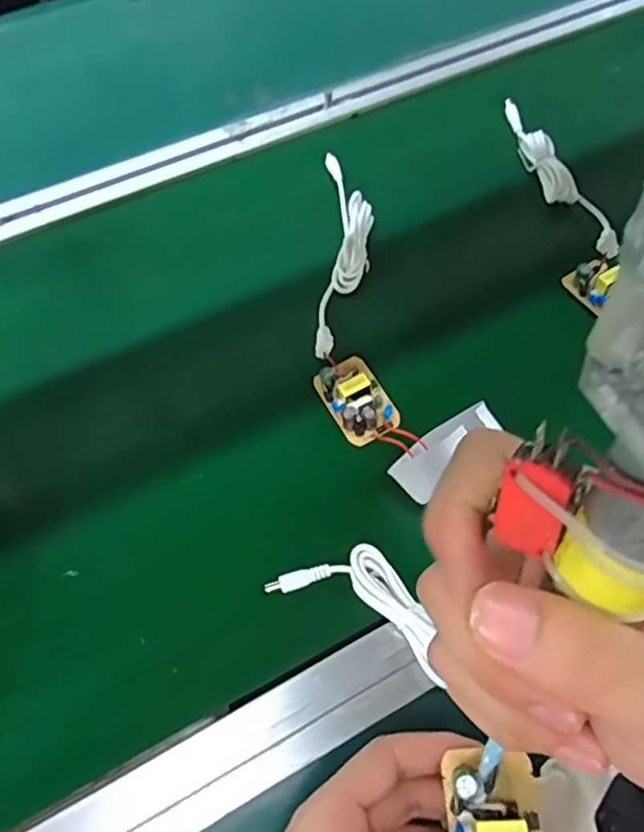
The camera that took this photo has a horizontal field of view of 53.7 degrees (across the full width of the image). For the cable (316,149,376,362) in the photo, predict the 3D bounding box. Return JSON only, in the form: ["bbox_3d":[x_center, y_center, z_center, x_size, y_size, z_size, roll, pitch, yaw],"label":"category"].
[{"bbox_3d":[0.015,-0.117,0.478,0.040,0.024,0.172,7,67,0],"label":"cable"}]

